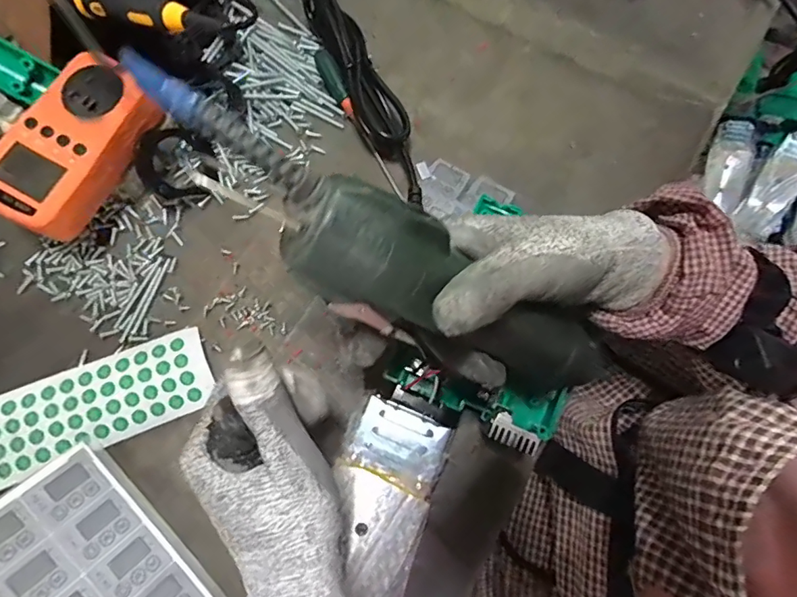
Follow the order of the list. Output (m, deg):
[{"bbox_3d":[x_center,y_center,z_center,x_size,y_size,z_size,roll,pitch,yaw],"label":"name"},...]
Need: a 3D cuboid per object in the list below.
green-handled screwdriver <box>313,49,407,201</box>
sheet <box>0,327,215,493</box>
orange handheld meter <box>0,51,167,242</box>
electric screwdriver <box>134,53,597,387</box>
[{"bbox_3d":[-0.032,-0.141,0.389,0.015,0.020,0.140,-28,77,-7],"label":"green-handled screwdriver"},{"bbox_3d":[-0.237,0.084,0.337,0.211,0.010,0.061,-21,80,-7],"label":"sheet"},{"bbox_3d":[-0.222,-0.105,0.338,0.075,0.030,0.126,26,77,5],"label":"orange handheld meter"},{"bbox_3d":[0.014,-0.005,0.229,0.276,0.032,0.048,30,74,-33],"label":"electric screwdriver"}]

